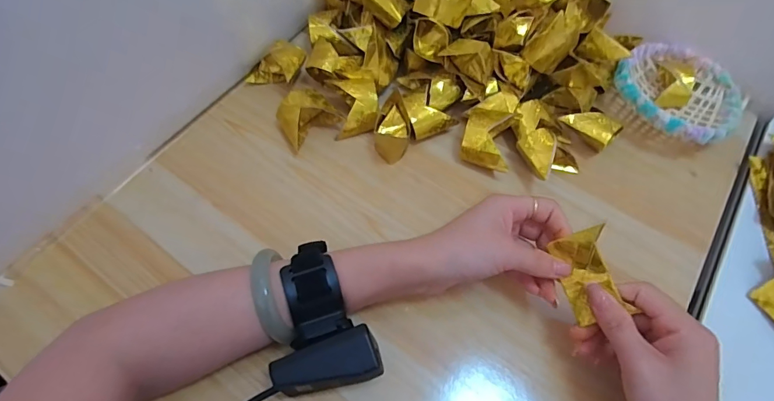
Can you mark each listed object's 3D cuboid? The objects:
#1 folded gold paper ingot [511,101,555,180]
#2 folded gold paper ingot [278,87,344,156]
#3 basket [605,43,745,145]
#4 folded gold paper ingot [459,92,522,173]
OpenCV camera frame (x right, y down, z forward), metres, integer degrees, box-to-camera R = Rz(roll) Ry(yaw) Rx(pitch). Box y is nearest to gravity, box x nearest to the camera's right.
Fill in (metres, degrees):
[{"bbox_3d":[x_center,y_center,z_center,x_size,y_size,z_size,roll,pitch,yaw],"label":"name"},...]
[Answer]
[{"bbox_3d":[0.136,-0.054,0.402,0.032,0.029,0.084,7,62,2],"label":"folded gold paper ingot"},{"bbox_3d":[-0.077,-0.079,0.404,0.058,0.035,0.038,-39,69,-20],"label":"folded gold paper ingot"},{"bbox_3d":[0.292,-0.107,0.431,0.114,0.041,0.127,39,67,18],"label":"basket"},{"bbox_3d":[0.097,-0.065,0.404,0.046,0.034,0.074,17,62,7],"label":"folded gold paper ingot"}]

